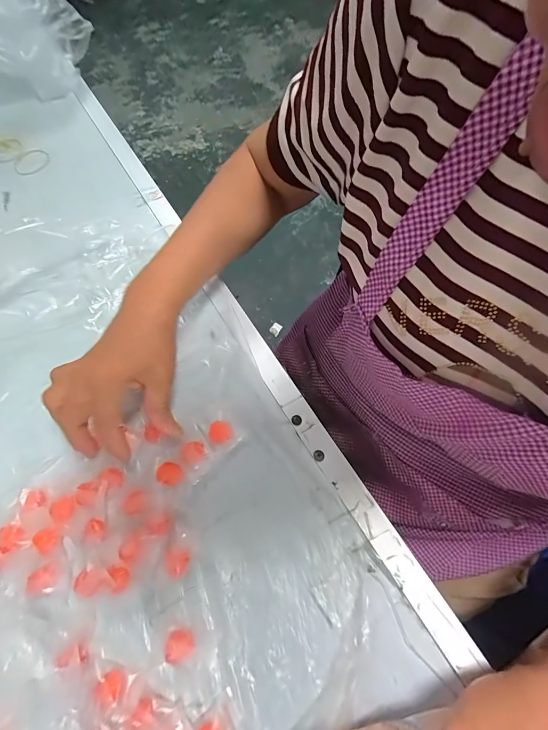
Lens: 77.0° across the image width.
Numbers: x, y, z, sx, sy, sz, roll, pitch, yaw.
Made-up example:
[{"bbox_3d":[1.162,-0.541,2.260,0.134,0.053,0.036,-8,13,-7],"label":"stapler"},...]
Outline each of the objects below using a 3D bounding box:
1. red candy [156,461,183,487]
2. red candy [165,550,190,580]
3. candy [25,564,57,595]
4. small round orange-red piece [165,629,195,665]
[{"bbox_3d":[-0.094,0.098,0.309,0.022,0.008,0.021,-12,66,-4],"label":"red candy"},{"bbox_3d":[-0.079,0.163,0.284,0.017,0.008,0.021,-20,67,-7],"label":"red candy"},{"bbox_3d":[-0.187,0.173,0.278,0.020,0.012,0.018,-25,68,-9],"label":"candy"},{"bbox_3d":[-0.071,0.213,0.262,0.021,0.009,0.019,-12,66,-4],"label":"small round orange-red piece"}]

